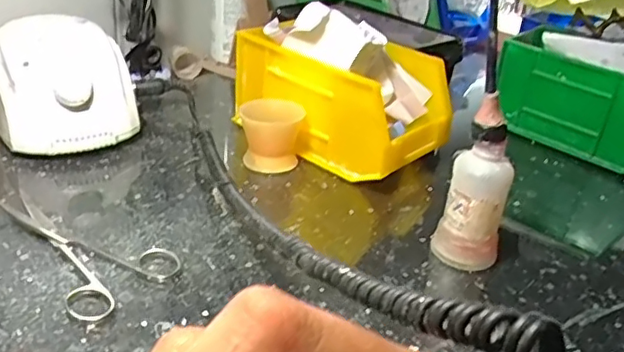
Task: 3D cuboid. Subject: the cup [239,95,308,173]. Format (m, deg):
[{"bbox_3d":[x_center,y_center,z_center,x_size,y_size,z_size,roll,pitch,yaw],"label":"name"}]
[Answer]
[{"bbox_3d":[-0.034,-0.035,0.497,0.049,0.052,0.047,8,30,2],"label":"cup"}]

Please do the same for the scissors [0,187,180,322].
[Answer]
[{"bbox_3d":[-0.153,0.041,0.384,0.137,0.008,0.070,25,34,30],"label":"scissors"}]

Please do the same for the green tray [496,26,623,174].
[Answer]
[{"bbox_3d":[0.260,-0.075,0.573,0.167,0.091,0.107,27,35,32],"label":"green tray"}]

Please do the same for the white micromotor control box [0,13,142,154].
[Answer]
[{"bbox_3d":[-0.206,-0.074,0.503,0.104,0.081,0.119,-8,33,-24],"label":"white micromotor control box"}]

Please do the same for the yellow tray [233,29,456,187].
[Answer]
[{"bbox_3d":[0.027,-0.064,0.520,0.182,0.090,0.092,27,35,31],"label":"yellow tray"}]

